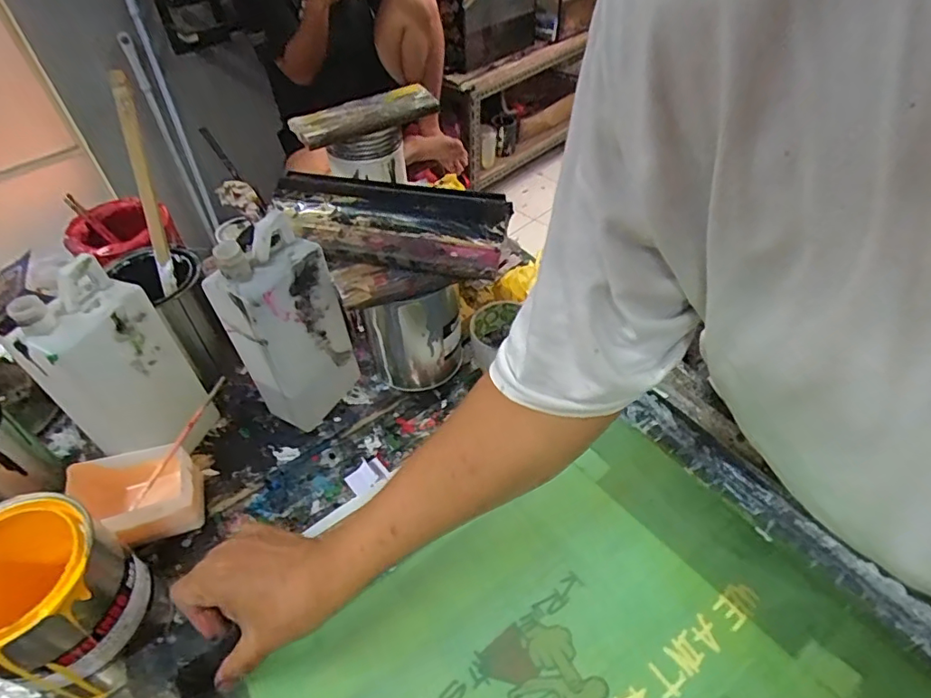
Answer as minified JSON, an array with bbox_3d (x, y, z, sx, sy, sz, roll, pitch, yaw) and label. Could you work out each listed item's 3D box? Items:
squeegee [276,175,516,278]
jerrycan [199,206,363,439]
[{"bbox_3d":[-0.078,-0.123,0.532,0.237,0.038,0.088,10,72,11],"label":"squeegee"},{"bbox_3d":[-0.171,-0.013,0.537,0.065,0.234,0.097,21,52,22],"label":"jerrycan"}]

